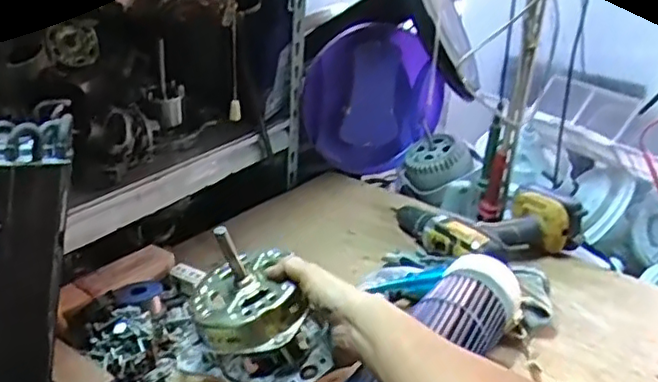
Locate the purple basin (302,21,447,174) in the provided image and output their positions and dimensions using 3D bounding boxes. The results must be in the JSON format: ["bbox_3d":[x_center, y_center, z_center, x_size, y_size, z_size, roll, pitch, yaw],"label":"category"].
[{"bbox_3d":[0.077,-0.157,1.130,0.236,0.232,0.100,5,23,1],"label":"purple basin"}]

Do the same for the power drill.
[{"bbox_3d":[0.213,0.042,0.917,0.177,0.074,0.193,-11,28,-31],"label":"power drill"}]

